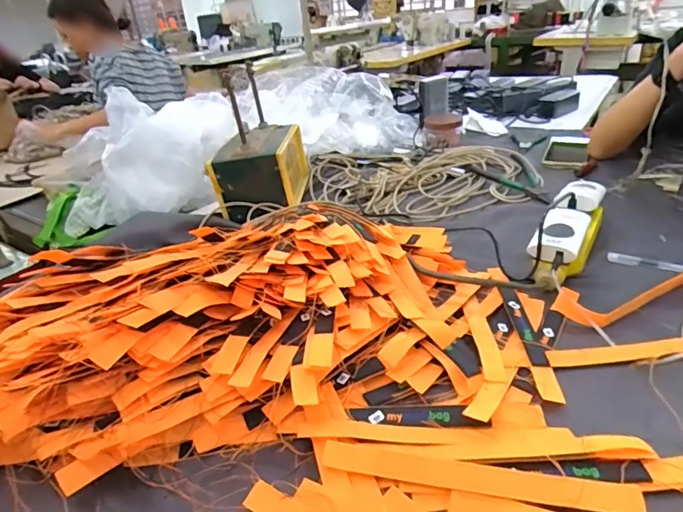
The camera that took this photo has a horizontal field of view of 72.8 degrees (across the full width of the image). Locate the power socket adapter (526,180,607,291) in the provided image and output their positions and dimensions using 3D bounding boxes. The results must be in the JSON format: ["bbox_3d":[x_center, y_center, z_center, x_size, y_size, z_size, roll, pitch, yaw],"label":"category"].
[{"bbox_3d":[0.300,-0.037,0.607,0.057,0.072,0.232,14,35,33],"label":"power socket adapter"}]

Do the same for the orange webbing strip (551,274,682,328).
[{"bbox_3d":[0.332,0.033,0.531,0.186,0.018,0.061,-18,30,-18],"label":"orange webbing strip"}]

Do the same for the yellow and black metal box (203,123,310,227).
[{"bbox_3d":[-0.148,-0.162,0.848,0.134,0.114,0.187,-4,29,6],"label":"yellow and black metal box"}]

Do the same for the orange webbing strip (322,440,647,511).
[{"bbox_3d":[0.097,0.162,0.342,0.221,0.010,0.023,2,34,14],"label":"orange webbing strip"}]

